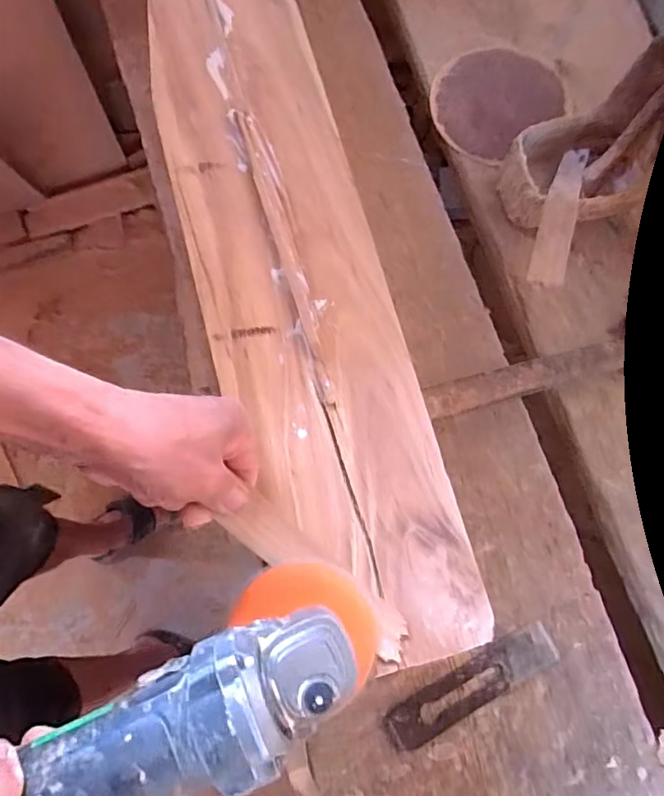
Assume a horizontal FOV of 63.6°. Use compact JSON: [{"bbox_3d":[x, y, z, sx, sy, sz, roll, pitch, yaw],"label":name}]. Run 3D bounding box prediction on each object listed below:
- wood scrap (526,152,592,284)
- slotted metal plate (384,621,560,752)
[{"bbox_3d":[0.230,-0.186,0.537,0.031,0.013,0.231,22,57,6],"label":"wood scrap"},{"bbox_3d":[0.131,0.269,0.500,0.171,0.010,0.040,-29,77,-7],"label":"slotted metal plate"}]

